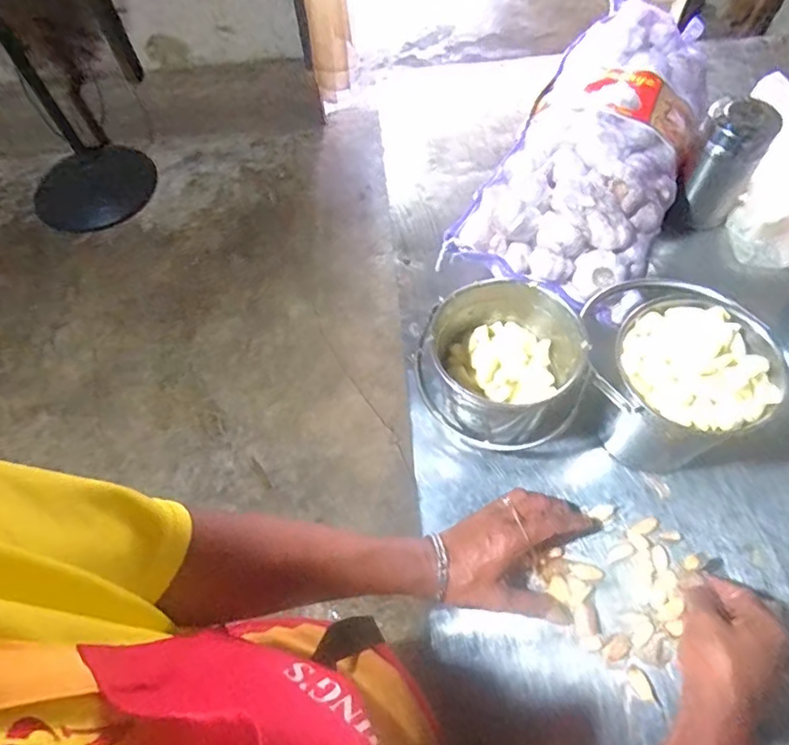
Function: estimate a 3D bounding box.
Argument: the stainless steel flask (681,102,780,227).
[{"bbox_3d":[0.390,-0.250,0.660,0.080,0.136,0.058,28,66,17],"label":"stainless steel flask"}]

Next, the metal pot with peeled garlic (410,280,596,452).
[{"bbox_3d":[0.100,-0.003,0.549,0.136,0.137,0.125,-1,61,2],"label":"metal pot with peeled garlic"}]

